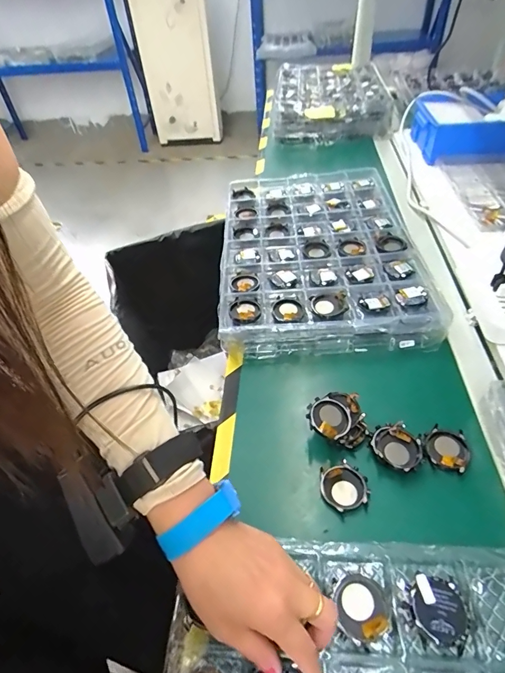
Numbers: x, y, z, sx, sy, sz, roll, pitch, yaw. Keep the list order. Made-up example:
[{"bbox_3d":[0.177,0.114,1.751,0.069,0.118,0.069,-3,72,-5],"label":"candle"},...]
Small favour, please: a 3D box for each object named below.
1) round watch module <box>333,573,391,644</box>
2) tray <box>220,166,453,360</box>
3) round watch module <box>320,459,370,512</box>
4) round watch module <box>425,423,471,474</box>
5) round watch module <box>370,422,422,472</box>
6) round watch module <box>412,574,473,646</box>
[{"bbox_3d":[0.090,0.217,0.318,0.040,0.010,0.044,-4,47,4],"label":"round watch module"},{"bbox_3d":[0.107,-0.156,0.670,0.304,0.038,0.457,-4,47,4],"label":"tray"},{"bbox_3d":[0.094,0.156,0.408,0.045,0.014,0.045,-4,47,4],"label":"round watch module"},{"bbox_3d":[0.211,0.120,0.424,0.041,0.012,0.046,22,54,25],"label":"round watch module"},{"bbox_3d":[0.155,0.120,0.425,0.051,0.019,0.046,31,58,31],"label":"round watch module"},{"bbox_3d":[0.148,0.216,0.311,0.041,0.013,0.041,-4,47,4],"label":"round watch module"}]

